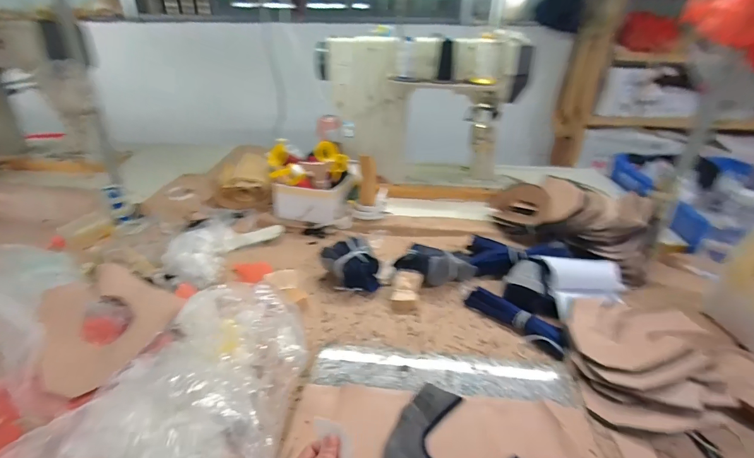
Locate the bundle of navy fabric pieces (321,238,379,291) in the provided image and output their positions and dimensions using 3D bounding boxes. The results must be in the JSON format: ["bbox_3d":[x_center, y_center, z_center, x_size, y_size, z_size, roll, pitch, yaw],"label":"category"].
[{"bbox_3d":[-0.053,0.080,0.782,0.110,0.076,0.103,-10,31,-19],"label":"bundle of navy fabric pieces"}]

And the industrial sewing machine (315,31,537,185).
[{"bbox_3d":[0.122,-0.344,1.102,0.586,0.393,0.149,0,29,-2],"label":"industrial sewing machine"}]

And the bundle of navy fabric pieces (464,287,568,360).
[{"bbox_3d":[0.252,0.165,0.688,0.057,0.026,0.191,-22,37,-36],"label":"bundle of navy fabric pieces"}]

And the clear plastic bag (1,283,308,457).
[{"bbox_3d":[-0.254,0.217,0.478,0.294,0.133,0.351,0,29,-2],"label":"clear plastic bag"}]

